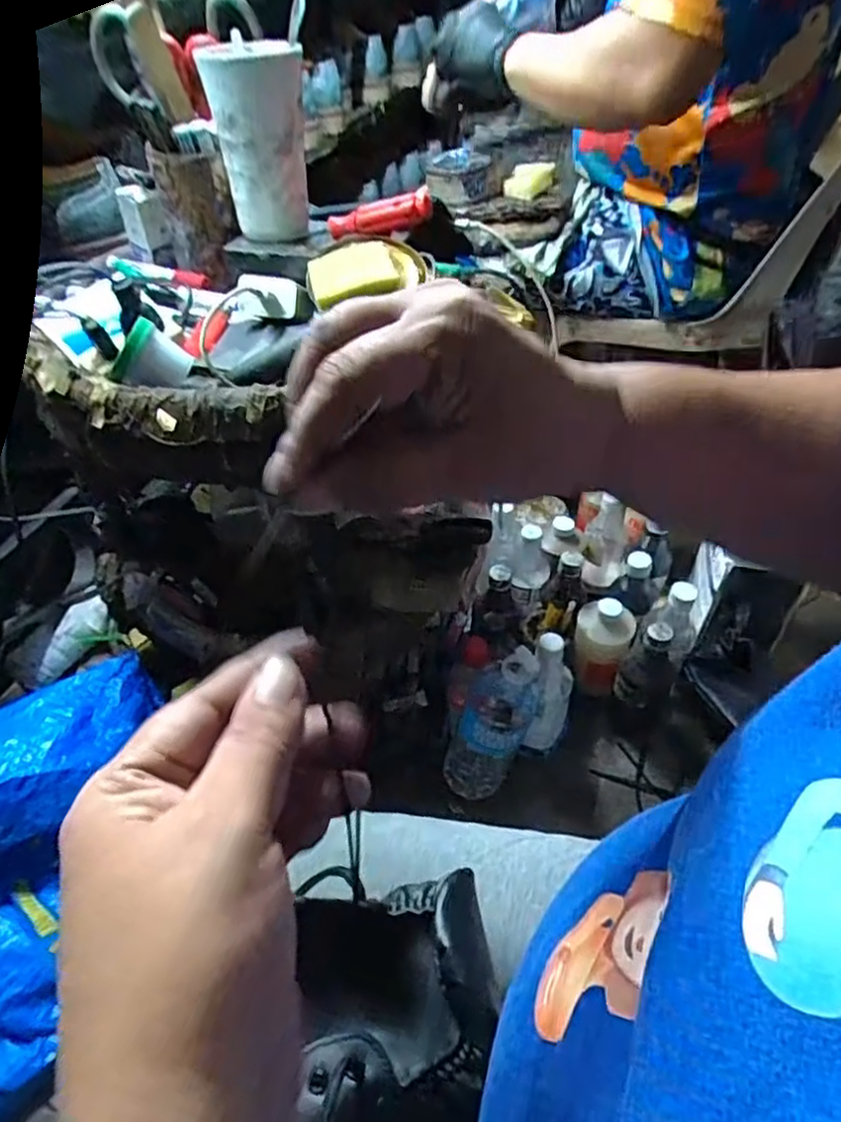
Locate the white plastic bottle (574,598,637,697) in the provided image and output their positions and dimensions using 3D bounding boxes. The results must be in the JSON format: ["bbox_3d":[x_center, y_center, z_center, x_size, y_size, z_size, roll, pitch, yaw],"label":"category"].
[{"bbox_3d":[0.236,0.112,0.901,0.068,0.108,0.073,20,48,20],"label":"white plastic bottle"}]

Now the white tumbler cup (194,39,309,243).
[{"bbox_3d":[-0.134,-0.349,0.586,0.074,0.146,0.083,-9,45,-8],"label":"white tumbler cup"}]

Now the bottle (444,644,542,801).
[{"bbox_3d":[0.081,0.184,0.786,0.091,0.244,0.103,16,47,17],"label":"bottle"}]

